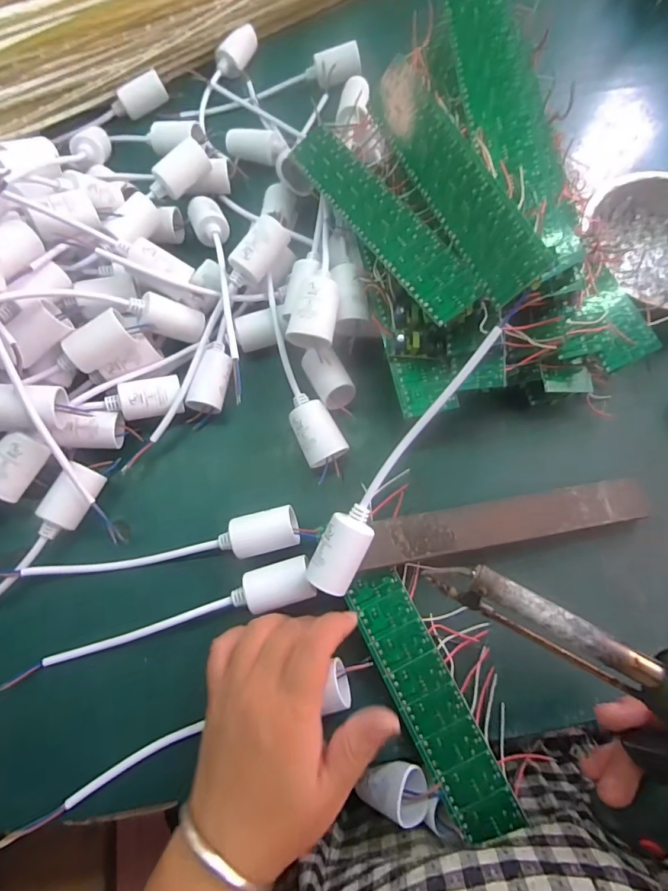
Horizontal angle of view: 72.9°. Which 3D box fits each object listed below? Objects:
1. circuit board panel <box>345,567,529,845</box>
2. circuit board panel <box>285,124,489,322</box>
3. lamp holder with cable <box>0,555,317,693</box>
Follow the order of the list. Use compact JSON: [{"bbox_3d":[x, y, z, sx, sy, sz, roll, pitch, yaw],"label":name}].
[{"bbox_3d":[0.058,0.155,0.280,0.039,0.004,0.158,-26,74,-7],"label":"circuit board panel"},{"bbox_3d":[0.028,-0.159,0.310,0.035,0.004,0.198,-37,66,9],"label":"circuit board panel"},{"bbox_3d":[-0.114,0.118,0.300,0.206,0.031,0.027,-17,73,-4],"label":"lamp holder with cable"}]

